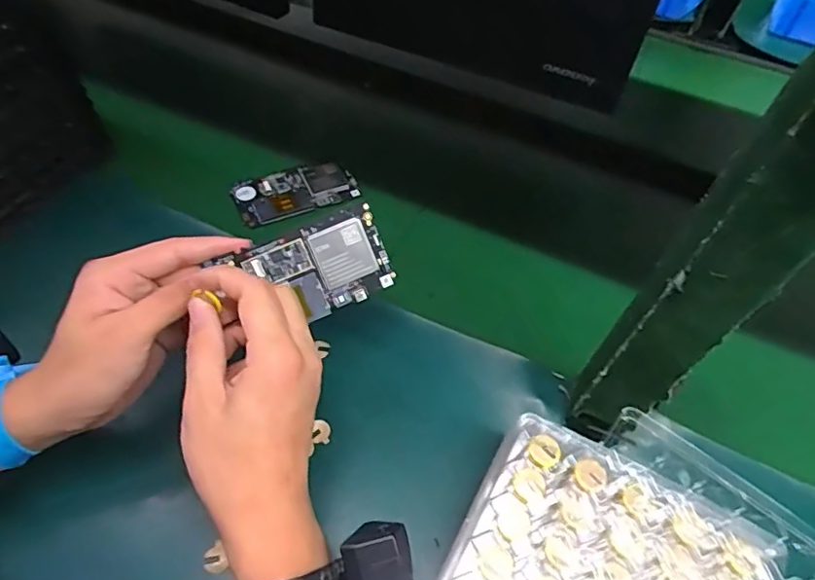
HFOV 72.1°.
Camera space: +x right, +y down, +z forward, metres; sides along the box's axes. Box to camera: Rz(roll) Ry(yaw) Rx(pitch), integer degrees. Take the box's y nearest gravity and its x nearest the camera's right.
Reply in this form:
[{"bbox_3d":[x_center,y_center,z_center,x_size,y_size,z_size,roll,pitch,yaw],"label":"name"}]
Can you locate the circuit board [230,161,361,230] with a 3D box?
[{"bbox_3d":[-0.117,-0.104,0.585,0.123,0.008,0.060,-18,69,-10],"label":"circuit board"}]

